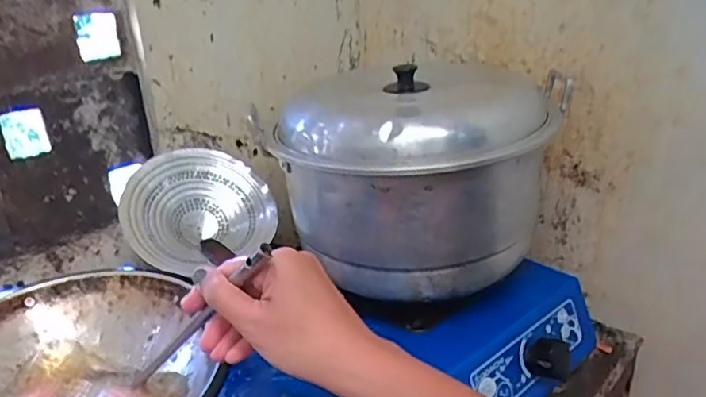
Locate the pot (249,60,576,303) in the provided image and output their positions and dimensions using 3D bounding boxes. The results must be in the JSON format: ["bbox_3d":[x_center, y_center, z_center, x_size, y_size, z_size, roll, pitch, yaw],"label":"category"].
[{"bbox_3d":[0.089,-0.033,0.702,0.288,0.204,0.285,7,26,26],"label":"pot"}]

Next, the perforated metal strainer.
[{"bbox_3d":[-0.210,0.015,0.774,0.202,0.055,0.178,-19,69,-34],"label":"perforated metal strainer"}]

